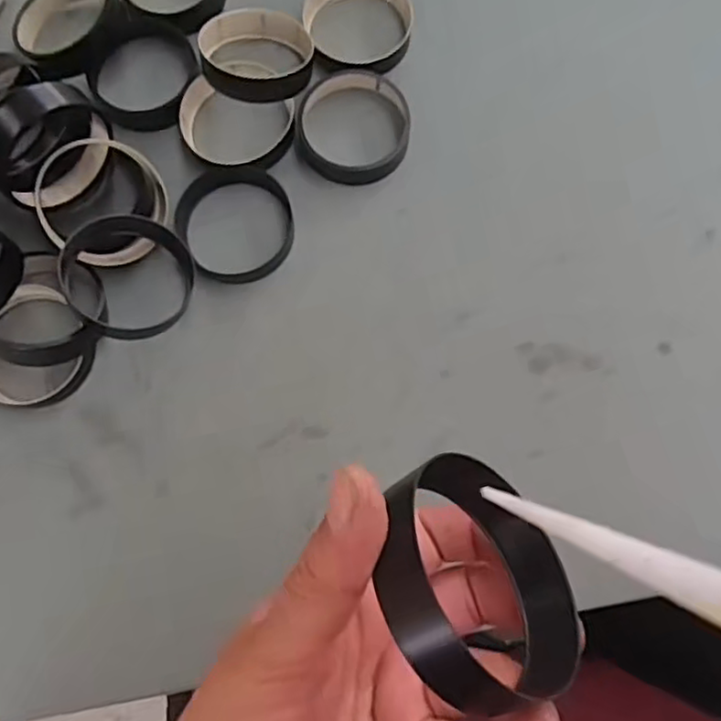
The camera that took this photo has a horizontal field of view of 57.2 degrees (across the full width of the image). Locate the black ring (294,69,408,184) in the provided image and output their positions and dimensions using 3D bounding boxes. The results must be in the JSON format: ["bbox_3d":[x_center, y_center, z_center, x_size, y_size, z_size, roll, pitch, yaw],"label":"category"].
[{"bbox_3d":[-0.005,-0.147,0.413,0.070,0.020,0.073,0,77,0],"label":"black ring"}]

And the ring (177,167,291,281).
[{"bbox_3d":[-0.076,-0.084,0.400,0.069,0.015,0.067,0,77,0],"label":"ring"}]

